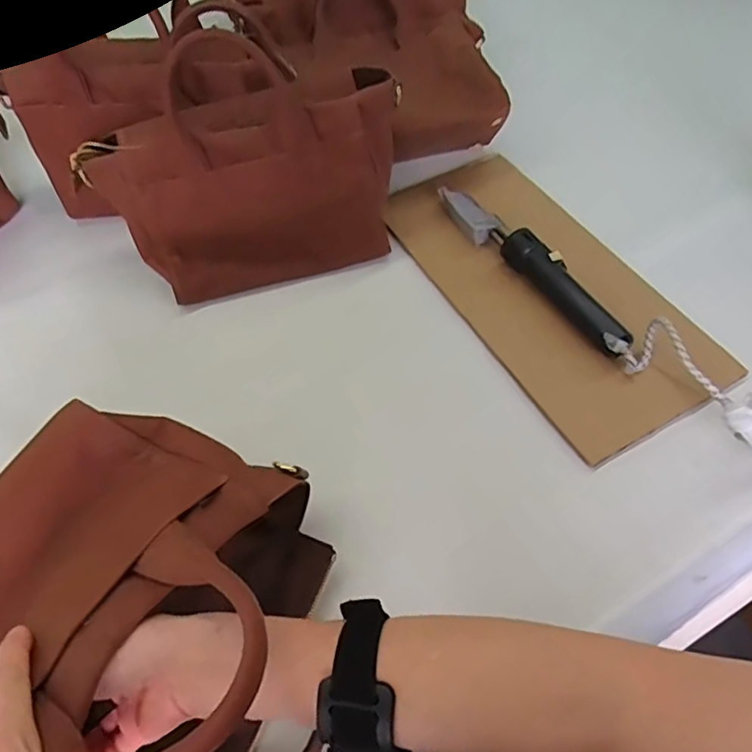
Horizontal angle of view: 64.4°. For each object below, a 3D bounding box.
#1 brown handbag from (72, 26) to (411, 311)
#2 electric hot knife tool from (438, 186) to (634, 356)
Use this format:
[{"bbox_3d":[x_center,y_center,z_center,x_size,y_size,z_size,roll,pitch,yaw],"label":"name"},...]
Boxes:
[{"bbox_3d":[-0.128,-0.206,0.601,0.306,0.189,0.149,-16,57,-6],"label":"brown handbag"},{"bbox_3d":[0.158,-0.118,0.613,0.035,0.032,0.268,-31,60,-16],"label":"electric hot knife tool"}]

